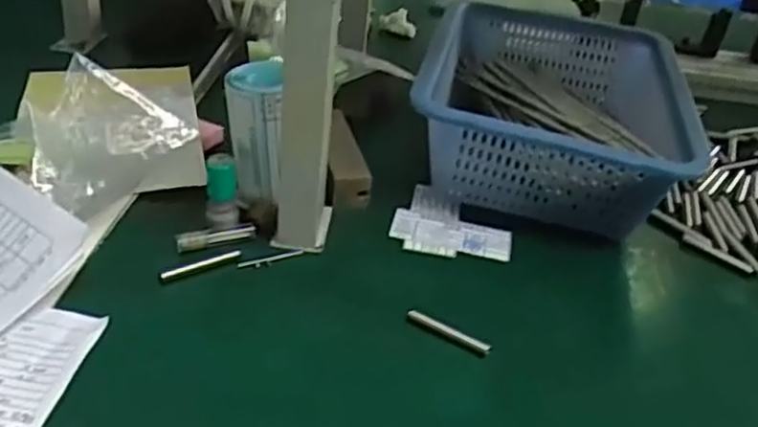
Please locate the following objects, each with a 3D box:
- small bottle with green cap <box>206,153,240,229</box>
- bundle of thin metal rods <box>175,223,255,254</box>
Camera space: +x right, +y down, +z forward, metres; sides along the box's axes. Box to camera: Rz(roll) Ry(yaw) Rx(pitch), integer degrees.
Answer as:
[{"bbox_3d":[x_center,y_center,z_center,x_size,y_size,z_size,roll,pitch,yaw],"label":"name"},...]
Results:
[{"bbox_3d":[-0.114,-0.020,0.520,0.023,0.047,0.019,1,34,-10],"label":"small bottle with green cap"},{"bbox_3d":[-0.119,0.016,0.520,0.058,0.012,0.016,-13,38,-29],"label":"bundle of thin metal rods"}]

